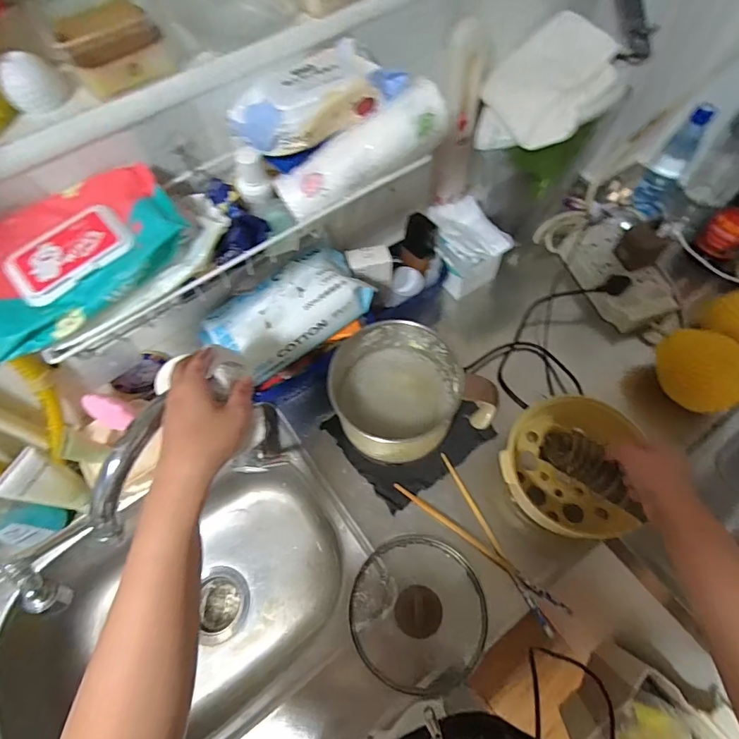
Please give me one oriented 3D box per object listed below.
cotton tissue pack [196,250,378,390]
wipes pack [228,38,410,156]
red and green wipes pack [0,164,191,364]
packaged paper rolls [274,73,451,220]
[{"bbox_3d":[-0.109,-0.077,0.583,0.224,0.064,0.114,-29,66,-12],"label":"cotton tissue pack"},{"bbox_3d":[-0.050,-0.249,0.424,0.158,0.058,0.093,-30,66,-12],"label":"wipes pack"},{"bbox_3d":[-0.247,-0.099,0.373,0.170,0.037,0.118,-33,67,-14],"label":"red and green wipes pack"},{"bbox_3d":[-0.006,-0.209,0.433,0.176,0.047,0.044,-31,65,5],"label":"packaged paper rolls"}]

